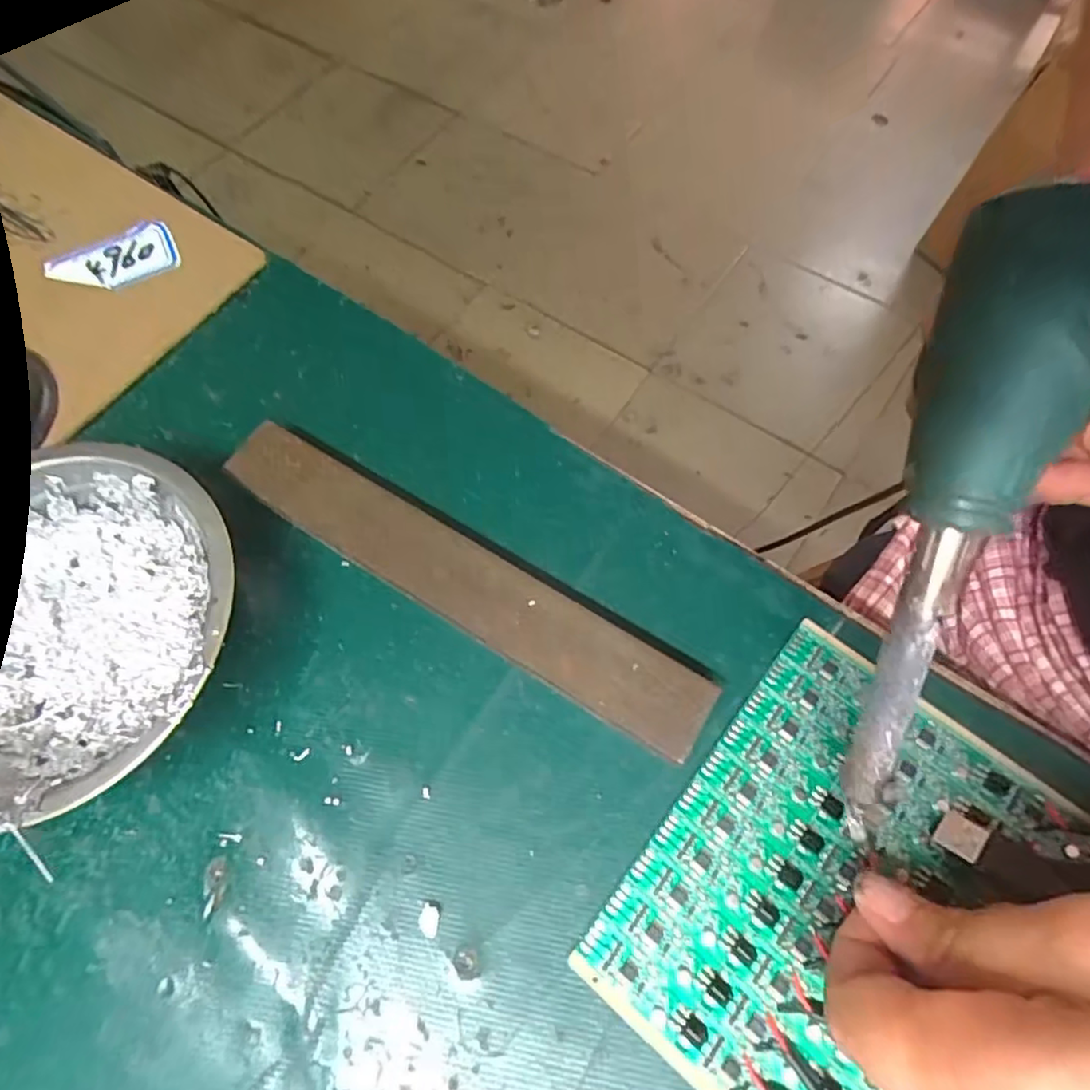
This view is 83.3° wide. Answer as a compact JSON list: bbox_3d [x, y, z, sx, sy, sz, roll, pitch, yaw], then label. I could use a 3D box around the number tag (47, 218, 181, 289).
[{"bbox_3d":[-0.208,-0.137,0.296,0.057,0.008,0.028,-21,69,-8],"label":"number tag"}]

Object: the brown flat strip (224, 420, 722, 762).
[{"bbox_3d":[-0.034,0.013,0.233,0.202,0.016,0.030,30,71,12],"label":"brown flat strip"}]

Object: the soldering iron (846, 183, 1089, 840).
[{"bbox_3d":[0.114,-0.004,0.172,0.033,0.029,0.170,13,100,6],"label":"soldering iron"}]

